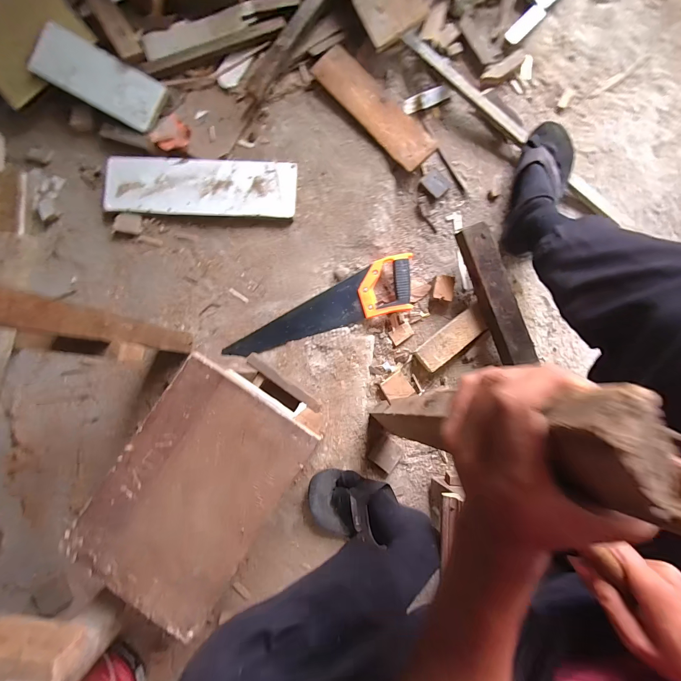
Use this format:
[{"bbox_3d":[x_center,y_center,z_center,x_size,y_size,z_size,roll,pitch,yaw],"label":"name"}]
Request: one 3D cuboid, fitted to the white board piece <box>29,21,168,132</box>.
[{"bbox_3d":[-0.505,-0.547,0.681,0.249,0.031,0.107,26,101,-11],"label":"white board piece"}]

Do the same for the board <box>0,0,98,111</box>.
[{"bbox_3d":[-0.661,-0.628,0.678,0.226,0.027,0.137,-42,124,-1],"label":"board"}]

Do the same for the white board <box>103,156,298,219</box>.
[{"bbox_3d":[-0.301,-0.330,0.703,0.406,0.015,0.123,1,86,0],"label":"white board"}]

